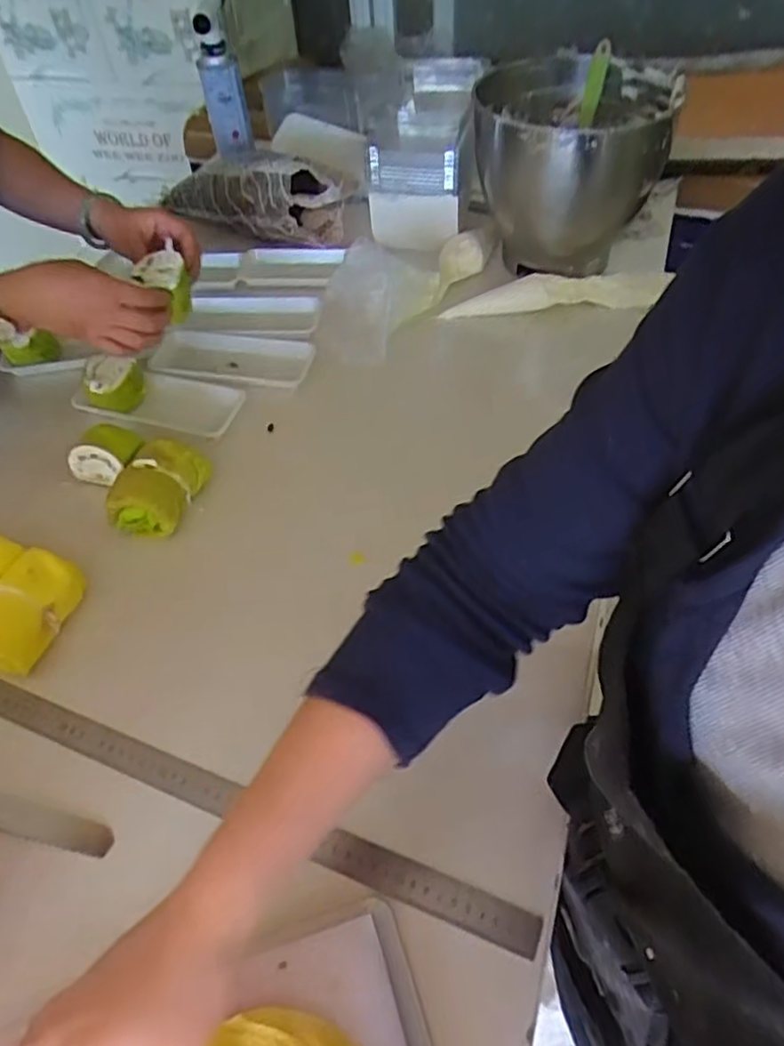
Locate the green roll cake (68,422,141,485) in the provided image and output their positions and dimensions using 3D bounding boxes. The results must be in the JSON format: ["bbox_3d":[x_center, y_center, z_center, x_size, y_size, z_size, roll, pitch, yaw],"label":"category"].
[{"bbox_3d":[-0.293,-0.068,0.709,0.060,0.043,0.062,16,54,16],"label":"green roll cake"}]

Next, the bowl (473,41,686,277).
[{"bbox_3d":[0.221,-0.448,0.881,0.223,0.206,0.227,-2,51,2],"label":"bowl"}]

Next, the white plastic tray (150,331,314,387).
[{"bbox_3d":[-0.191,-0.198,0.820,0.179,0.019,0.088,8,52,10],"label":"white plastic tray"}]

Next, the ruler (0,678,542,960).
[{"bbox_3d":[-0.147,0.202,0.522,0.519,0.005,0.029,17,54,16],"label":"ruler"}]

